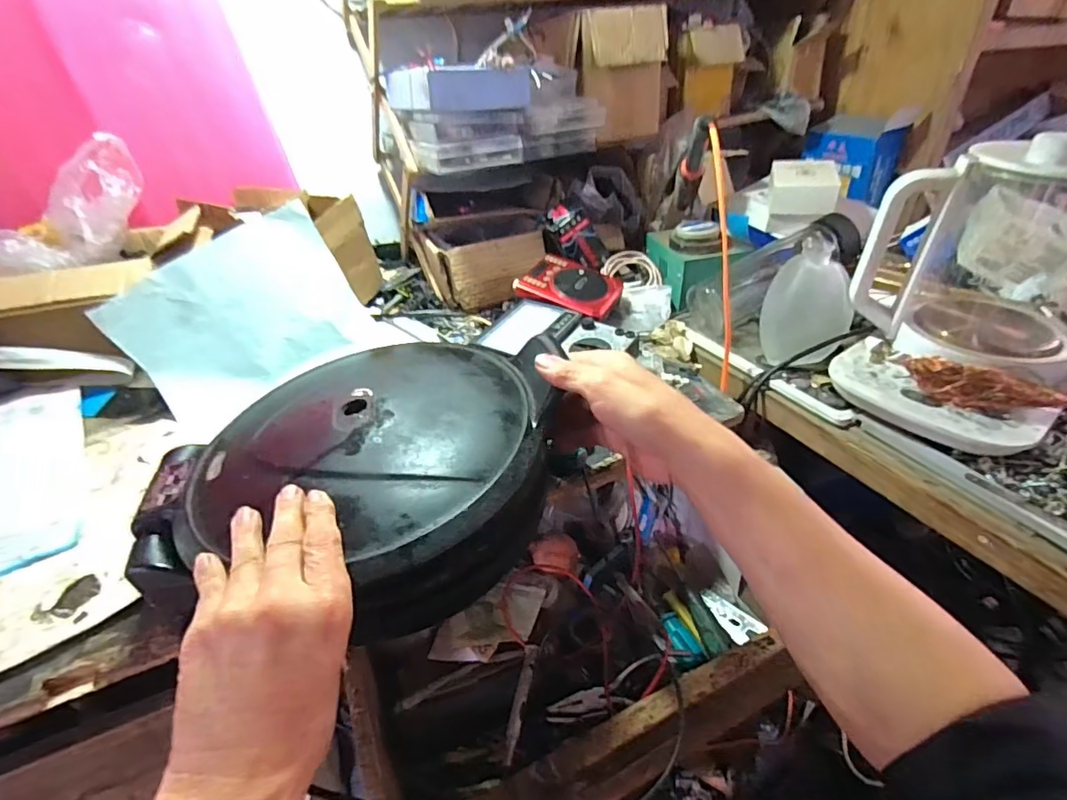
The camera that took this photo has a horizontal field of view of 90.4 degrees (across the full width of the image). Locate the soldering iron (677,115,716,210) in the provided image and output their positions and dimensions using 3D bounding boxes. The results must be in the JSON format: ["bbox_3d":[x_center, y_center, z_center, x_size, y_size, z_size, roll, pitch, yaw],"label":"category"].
[{"bbox_3d":[0.191,-0.279,0.633,0.023,0.024,0.230,3,-2,10],"label":"soldering iron"}]

